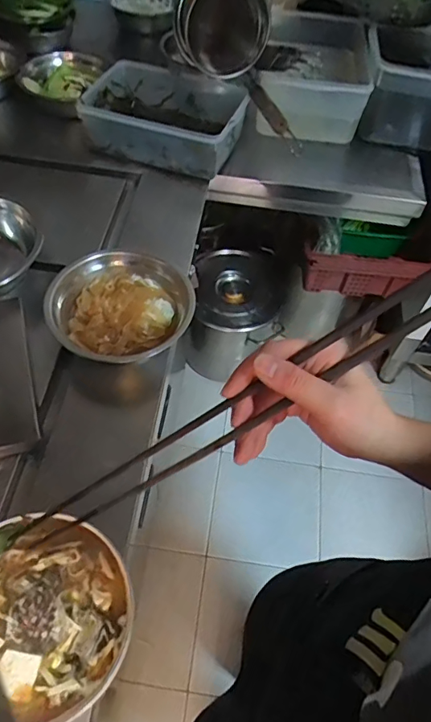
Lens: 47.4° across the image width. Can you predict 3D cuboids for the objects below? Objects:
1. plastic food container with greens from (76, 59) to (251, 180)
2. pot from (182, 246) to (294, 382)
[{"bbox_3d":[-0.096,-0.441,0.887,0.274,0.089,0.209,18,57,7],"label":"plastic food container with greens"},{"bbox_3d":[0.060,-0.134,1.494,0.268,0.320,0.290,2,57,-3],"label":"pot"}]

